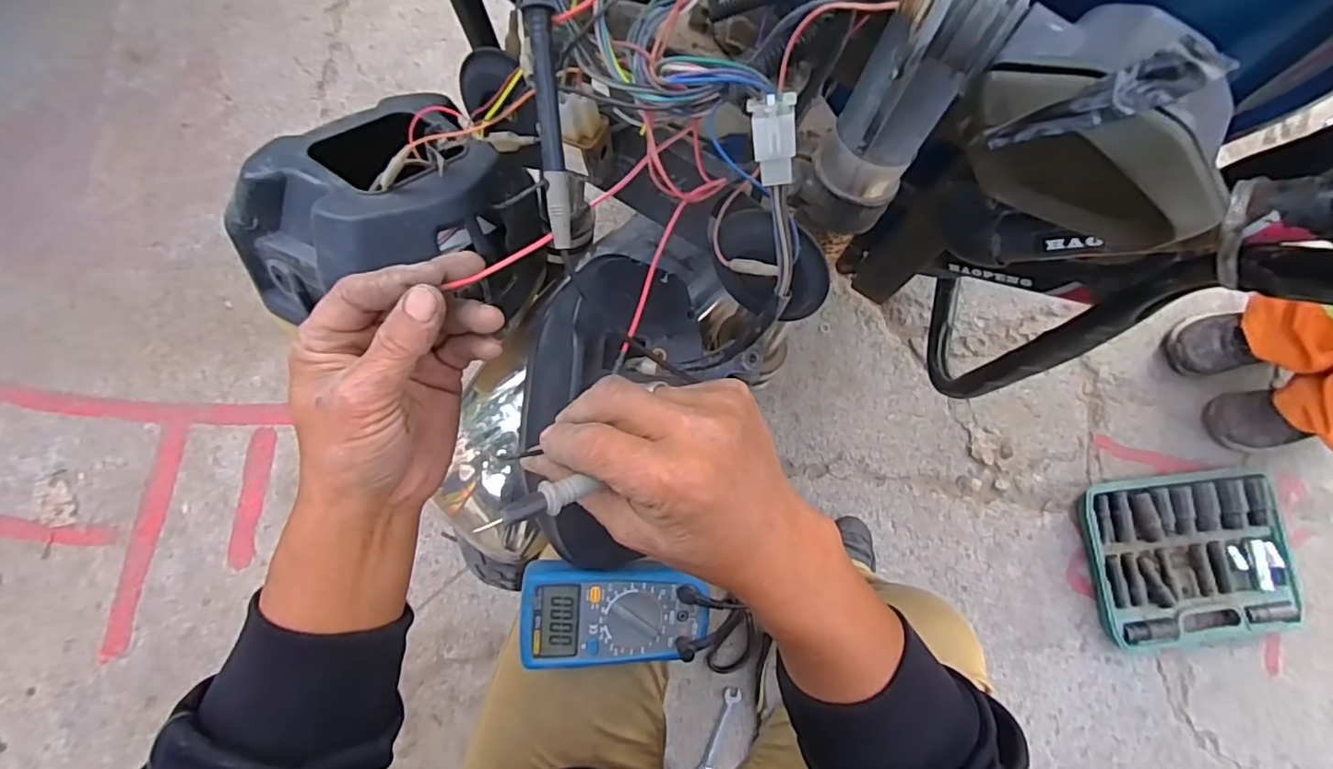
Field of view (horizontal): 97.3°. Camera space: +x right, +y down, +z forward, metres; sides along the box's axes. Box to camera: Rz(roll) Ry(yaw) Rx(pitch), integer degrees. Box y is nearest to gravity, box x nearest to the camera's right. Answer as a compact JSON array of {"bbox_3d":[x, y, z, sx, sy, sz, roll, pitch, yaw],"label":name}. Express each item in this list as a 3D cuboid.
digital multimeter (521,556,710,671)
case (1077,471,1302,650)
[{"bbox_3d":[-0.035,0.165,0.420,0.129,0.027,0.071,0,80,-1],"label":"digital multimeter"},{"bbox_3d":[0.838,0.275,0.937,0.321,0.038,0.250,-5,81,-3],"label":"case"}]

